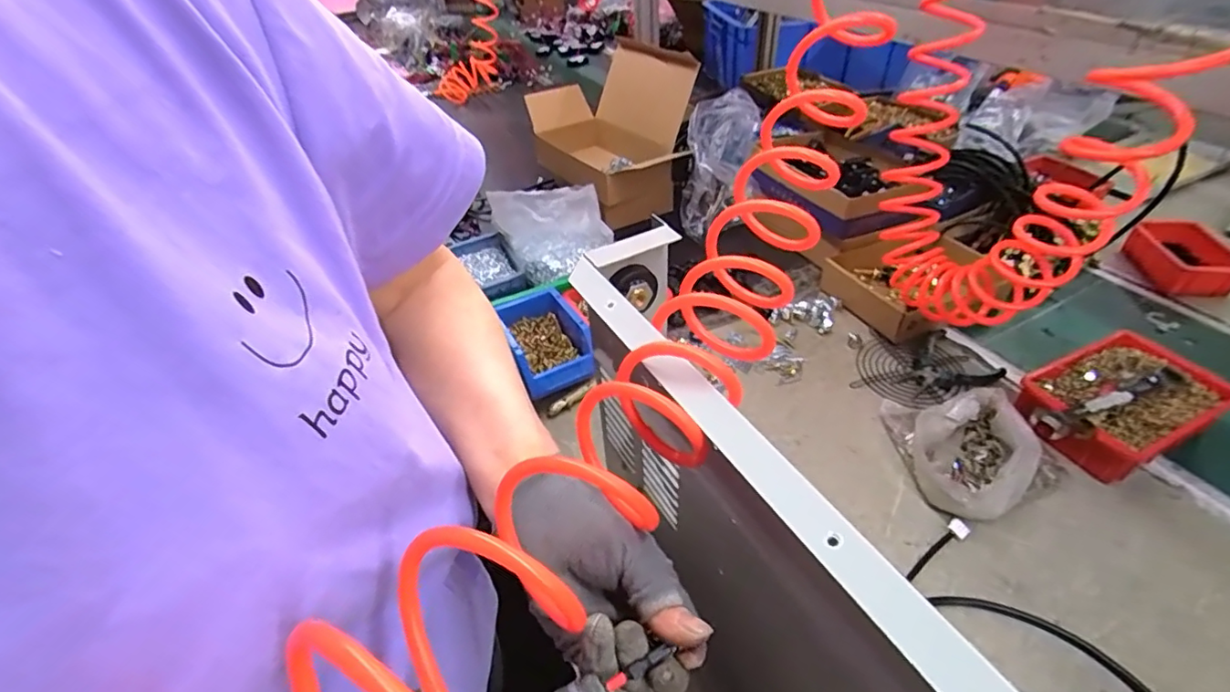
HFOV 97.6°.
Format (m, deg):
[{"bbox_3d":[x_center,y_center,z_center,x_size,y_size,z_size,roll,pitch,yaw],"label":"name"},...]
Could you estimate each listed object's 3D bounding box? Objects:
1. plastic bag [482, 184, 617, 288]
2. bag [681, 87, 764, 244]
[{"bbox_3d":[-0.092,-0.189,0.820,0.143,0.097,0.135,-24,45,-20],"label":"plastic bag"},{"bbox_3d":[0.179,-0.339,1.000,0.127,0.167,0.256,19,78,21],"label":"bag"}]

